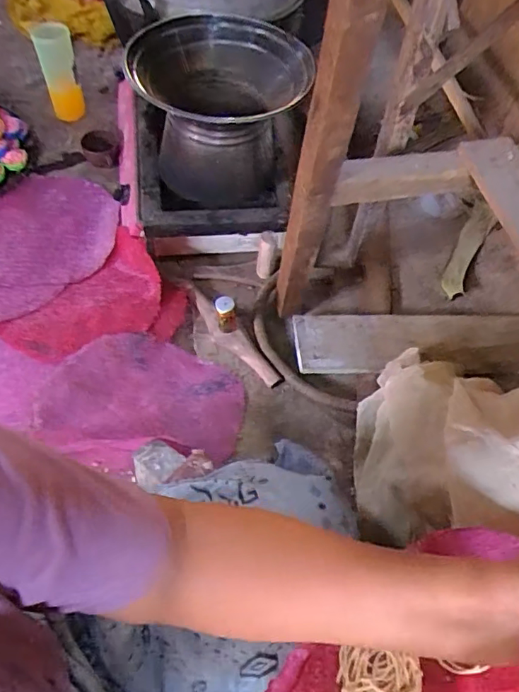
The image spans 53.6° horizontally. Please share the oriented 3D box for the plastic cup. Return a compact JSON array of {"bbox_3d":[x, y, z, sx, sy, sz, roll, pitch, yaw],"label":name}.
[{"bbox_3d":[-0.470,-0.627,1.220,0.082,0.221,0.087,-13,60,-13],"label":"plastic cup"}]

